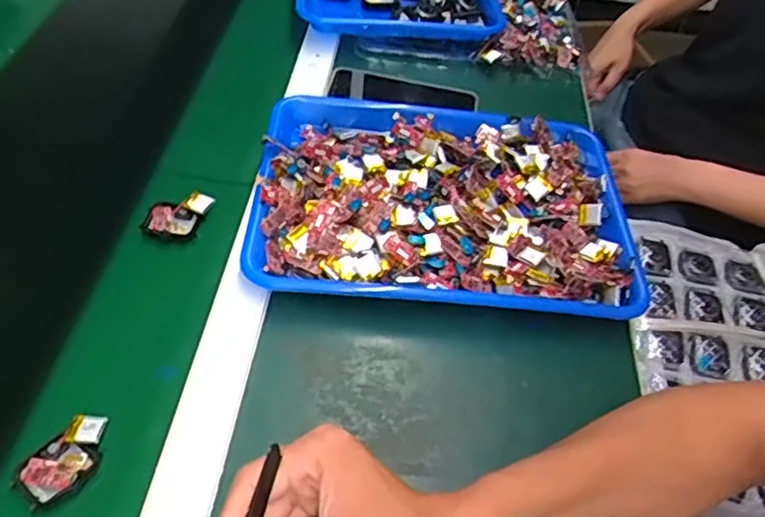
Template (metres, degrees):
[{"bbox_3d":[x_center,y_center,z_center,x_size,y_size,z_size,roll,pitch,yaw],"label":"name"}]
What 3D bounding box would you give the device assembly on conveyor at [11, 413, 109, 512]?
[{"bbox_3d":[-0.202,0.127,0.416,0.038,0.011,0.061,30,52,20],"label":"device assembly on conveyor"}]

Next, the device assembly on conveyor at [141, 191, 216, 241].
[{"bbox_3d":[-0.180,-0.038,0.567,0.049,0.014,0.049,13,48,6],"label":"device assembly on conveyor"}]

